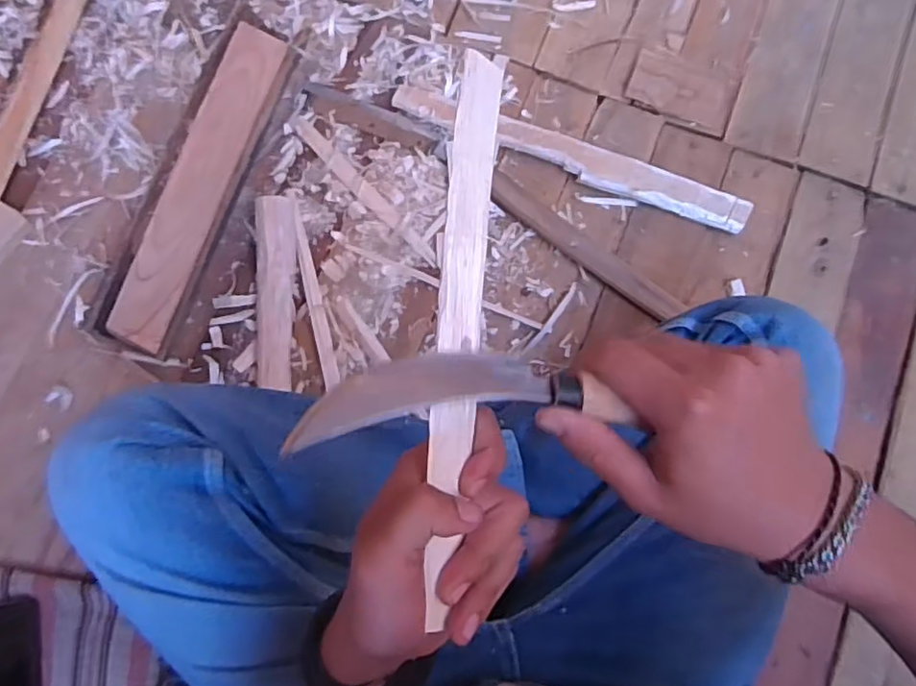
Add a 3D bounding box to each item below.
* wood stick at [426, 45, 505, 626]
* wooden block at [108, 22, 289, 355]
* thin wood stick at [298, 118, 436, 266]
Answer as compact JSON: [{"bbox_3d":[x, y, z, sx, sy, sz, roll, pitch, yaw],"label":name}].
[{"bbox_3d":[0.001,-0.009,0.284,0.026,0.004,0.248,10,82,-40],"label":"wood stick"},{"bbox_3d":[-0.287,-0.177,0.725,0.064,0.051,0.387,19,78,3],"label":"wooden block"},{"bbox_3d":[-0.113,-0.182,0.765,0.020,0.007,0.249,-42,82,-9],"label":"thin wood stick"}]

